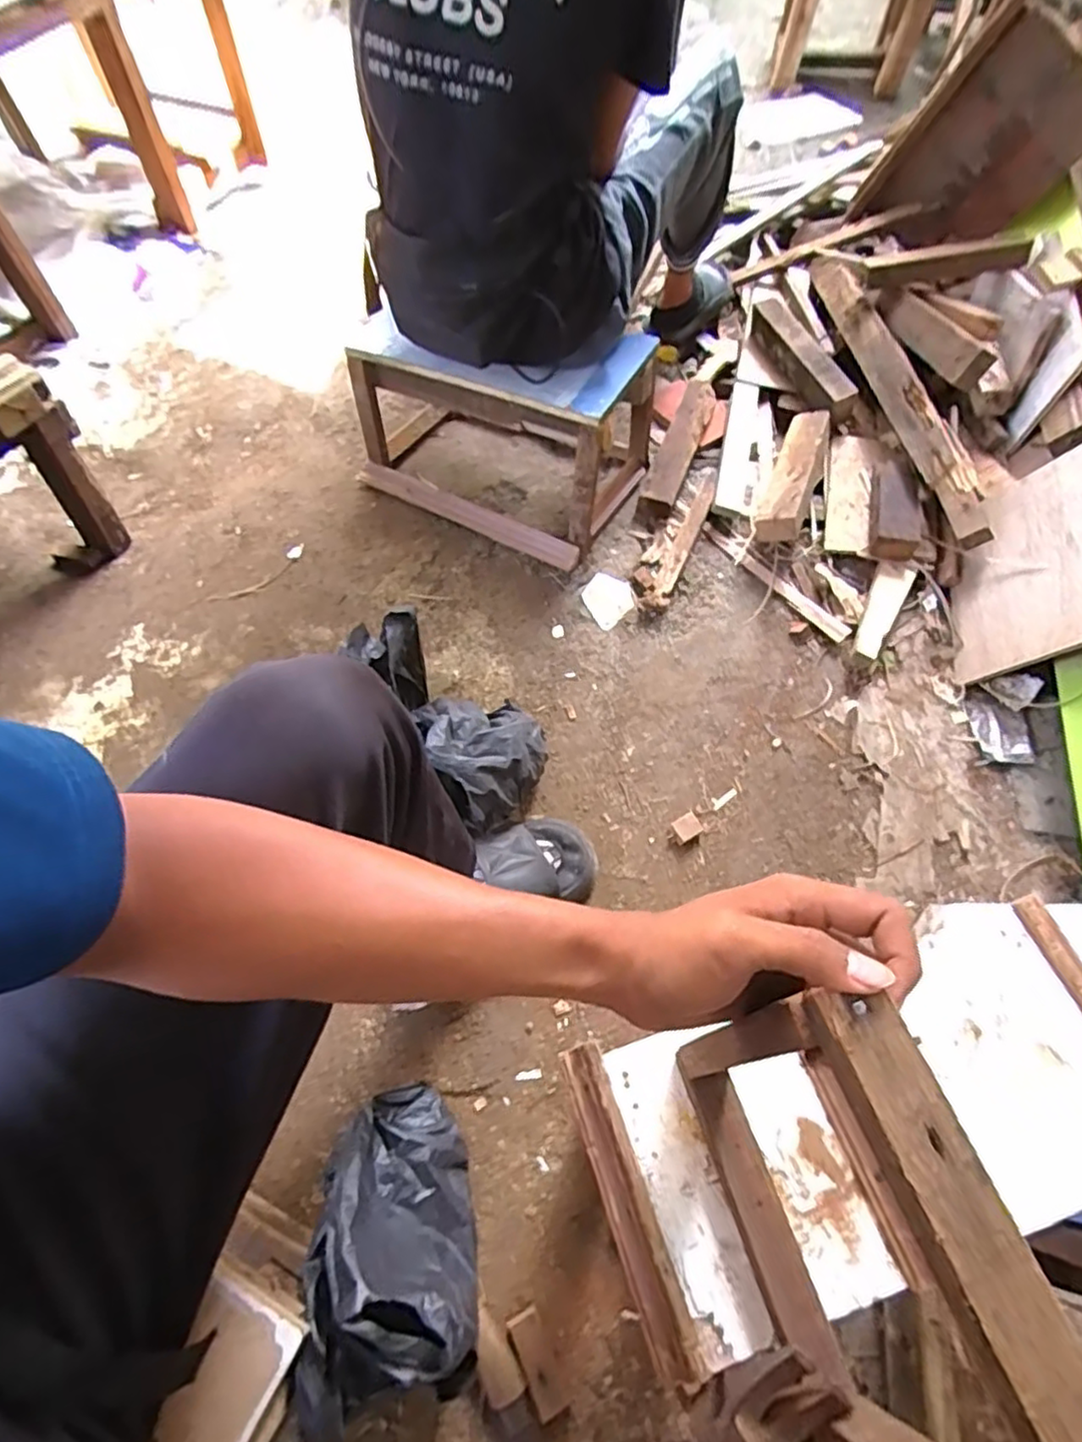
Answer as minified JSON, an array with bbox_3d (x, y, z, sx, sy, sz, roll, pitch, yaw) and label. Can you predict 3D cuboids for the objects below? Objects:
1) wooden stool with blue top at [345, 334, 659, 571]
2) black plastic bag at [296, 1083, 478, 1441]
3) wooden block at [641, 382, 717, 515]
[{"bbox_3d":[-0.076,-0.488,1.093,0.470,0.249,0.276,21,63,10],"label":"wooden stool with blue top"},{"bbox_3d":[-0.141,0.459,0.596,0.147,0.171,0.224,-10,62,-7],"label":"black plastic bag"},{"bbox_3d":[0.246,-0.492,1.191,0.063,0.048,0.307,20,63,9],"label":"wooden block"}]

